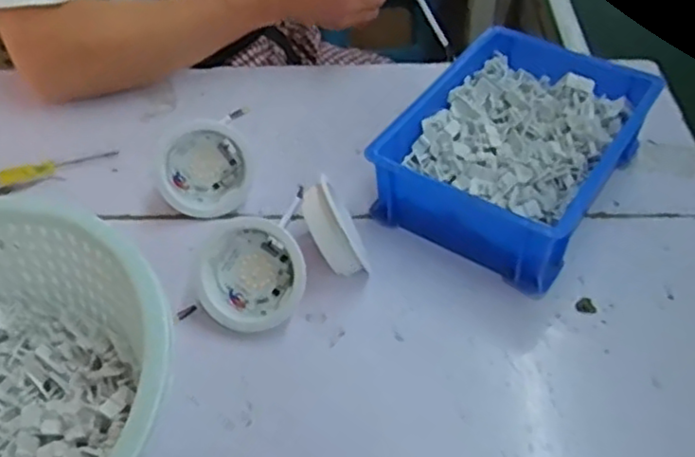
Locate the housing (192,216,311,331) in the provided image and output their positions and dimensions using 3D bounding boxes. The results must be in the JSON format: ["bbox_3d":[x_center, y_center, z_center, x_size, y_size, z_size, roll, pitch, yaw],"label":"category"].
[{"bbox_3d":[-0.062,0.029,0.436,0.070,0.019,0.071,-15,91,11],"label":"housing"}]

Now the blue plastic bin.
[{"bbox_3d":[0.132,-0.066,0.504,0.144,0.065,0.208,26,55,25],"label":"blue plastic bin"}]

